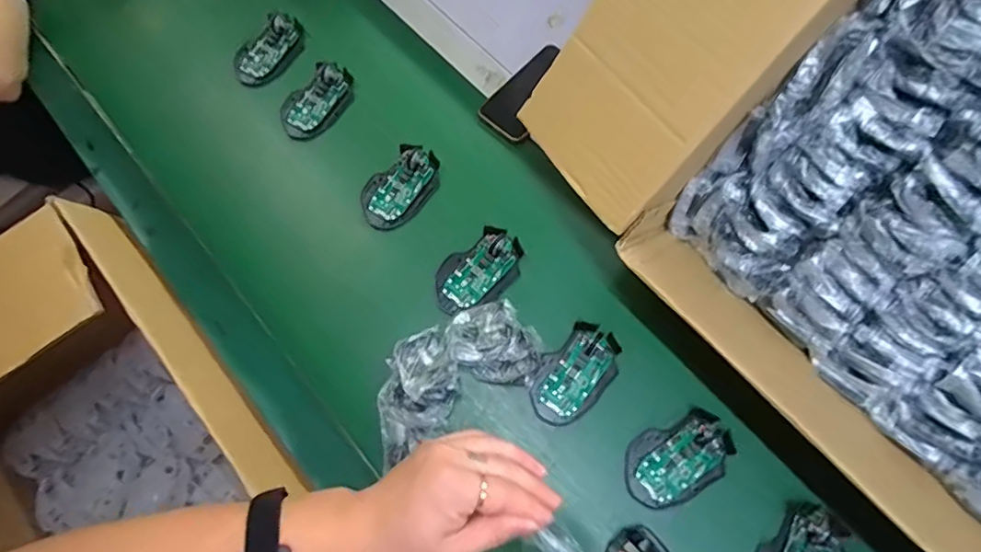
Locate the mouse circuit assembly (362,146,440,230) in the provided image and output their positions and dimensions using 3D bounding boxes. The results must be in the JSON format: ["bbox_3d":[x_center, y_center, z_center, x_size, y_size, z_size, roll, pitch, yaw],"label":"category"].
[{"bbox_3d":[-0.111,-0.111,0.662,0.113,0.029,0.070,-43,74,-12],"label":"mouse circuit assembly"}]

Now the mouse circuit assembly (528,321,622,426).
[{"bbox_3d":[0.092,0.107,0.579,0.064,0.019,0.113,37,76,14],"label":"mouse circuit assembly"}]

